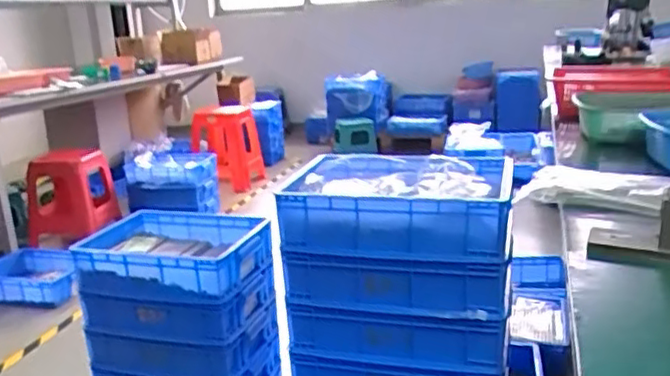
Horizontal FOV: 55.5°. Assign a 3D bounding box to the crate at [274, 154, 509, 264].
[{"bbox_3d":[0.129,0.020,1.262,0.409,0.122,0.383,0,16,16],"label":"crate"}]

